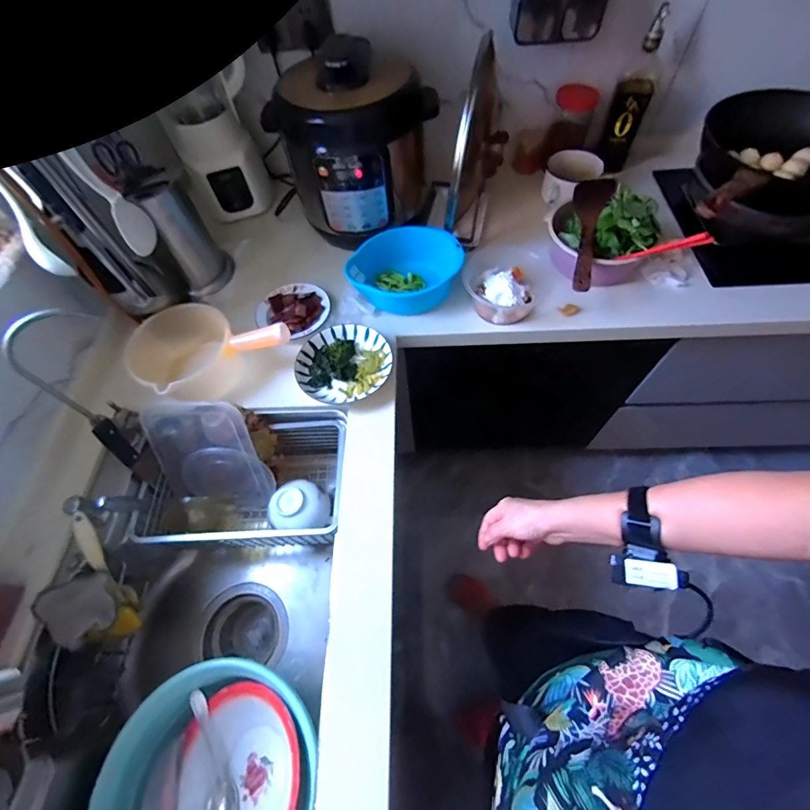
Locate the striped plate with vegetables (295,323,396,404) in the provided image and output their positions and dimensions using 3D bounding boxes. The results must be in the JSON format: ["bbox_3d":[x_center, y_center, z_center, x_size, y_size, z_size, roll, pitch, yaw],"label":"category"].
[{"bbox_3d":[-0.118,-0.080,0.750,0.174,0.028,0.166,-1,60,3],"label":"striped plate with vegetables"}]

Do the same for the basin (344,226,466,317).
[{"bbox_3d":[0.004,-0.277,0.825,0.184,0.085,0.219,38,69,22],"label":"basin"}]

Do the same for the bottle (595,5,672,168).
[{"bbox_3d":[0.529,-0.711,0.920,0.083,0.289,0.081,24,64,16],"label":"bottle"}]

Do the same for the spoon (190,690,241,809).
[{"bbox_3d":[-0.304,0.561,0.621,0.040,0.032,0.196,-27,62,-12],"label":"spoon"}]

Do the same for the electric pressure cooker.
[{"bbox_3d":[-0.099,-0.542,0.835,0.250,0.296,0.279,29,66,18],"label":"electric pressure cooker"}]

